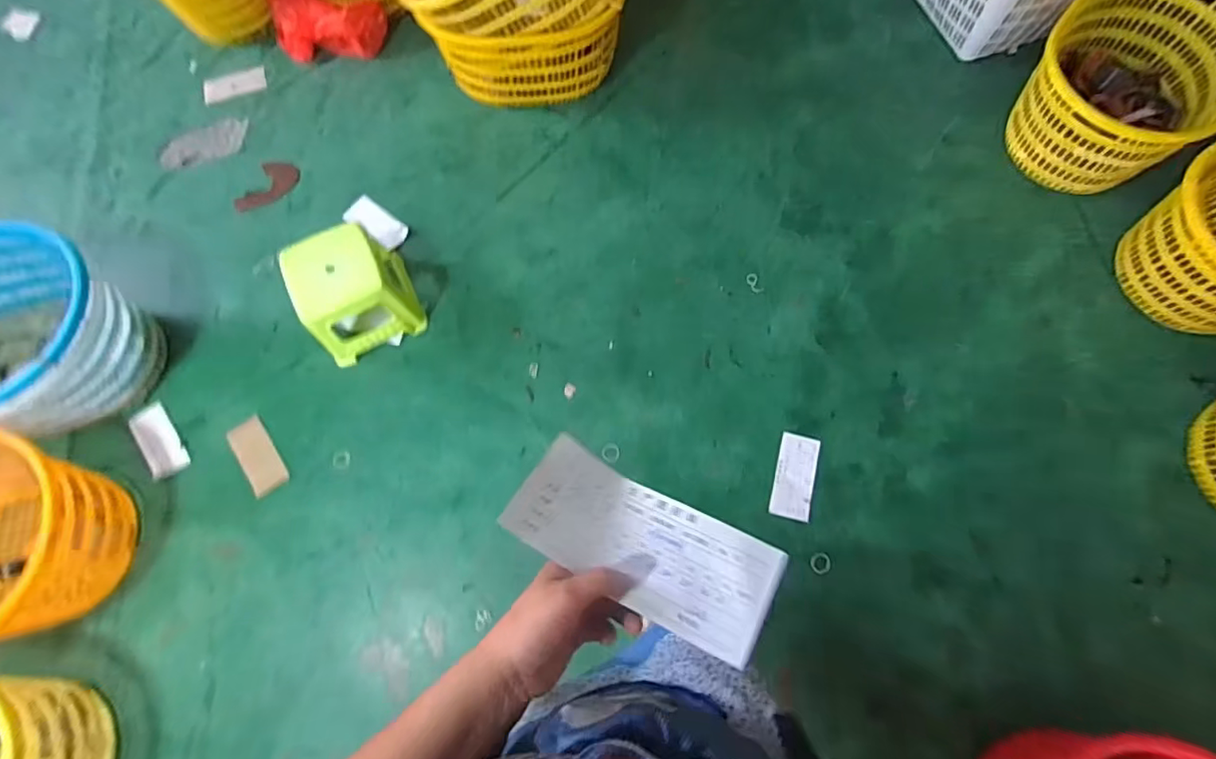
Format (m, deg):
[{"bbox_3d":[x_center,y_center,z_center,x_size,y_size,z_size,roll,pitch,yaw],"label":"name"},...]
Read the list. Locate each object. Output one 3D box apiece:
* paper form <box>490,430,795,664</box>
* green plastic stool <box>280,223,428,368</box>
[{"bbox_3d":[0.026,0.125,0.436,0.202,0.032,0.093,23,56,20],"label":"paper form"},{"bbox_3d":[-0.687,-0.243,1.509,0.274,0.230,0.281,-25,73,-7],"label":"green plastic stool"}]

